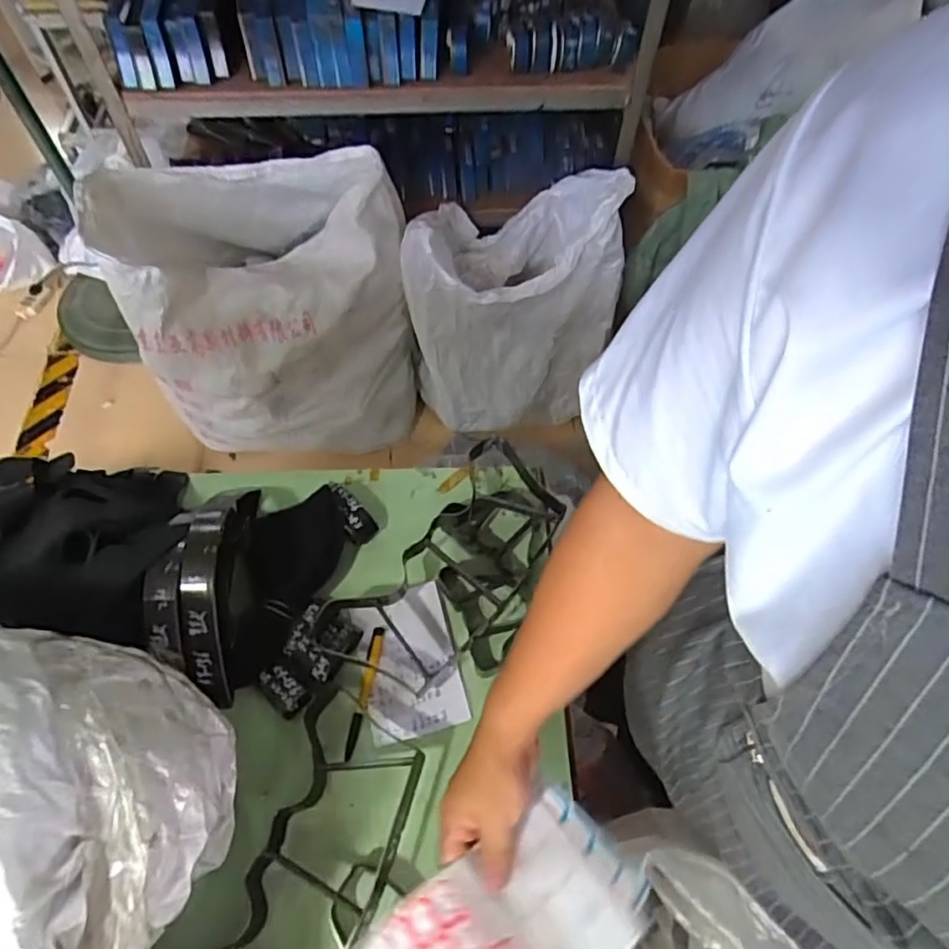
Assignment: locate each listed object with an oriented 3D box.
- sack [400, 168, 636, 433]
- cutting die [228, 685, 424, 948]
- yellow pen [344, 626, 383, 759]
[{"bbox_3d":[0.090,-0.405,1.535,0.489,0.603,0.321,-10,61,-5],"label":"sack"},{"bbox_3d":[-0.149,0.355,0.568,0.136,0.066,0.296,18,62,11],"label":"cutting die"},{"bbox_3d":[-0.117,0.232,0.671,0.015,0.013,0.135,7,61,4],"label":"yellow pen"}]

